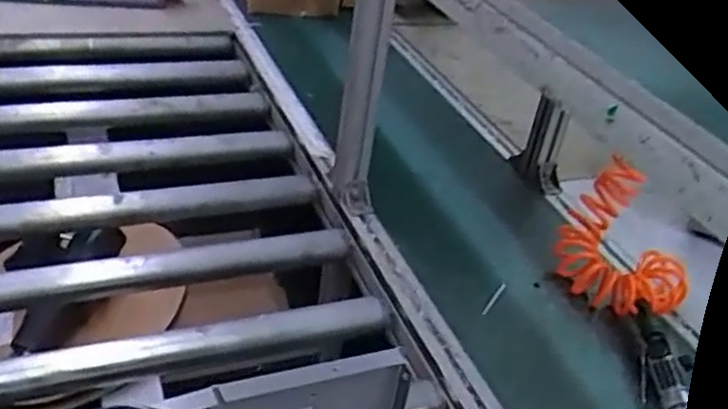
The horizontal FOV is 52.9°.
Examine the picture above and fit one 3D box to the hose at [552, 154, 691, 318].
[{"bbox_3d":[0.343,0.051,0.969,0.121,0.158,0.174,-21,44,-34],"label":"hose"}]

